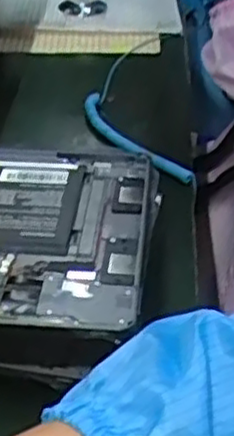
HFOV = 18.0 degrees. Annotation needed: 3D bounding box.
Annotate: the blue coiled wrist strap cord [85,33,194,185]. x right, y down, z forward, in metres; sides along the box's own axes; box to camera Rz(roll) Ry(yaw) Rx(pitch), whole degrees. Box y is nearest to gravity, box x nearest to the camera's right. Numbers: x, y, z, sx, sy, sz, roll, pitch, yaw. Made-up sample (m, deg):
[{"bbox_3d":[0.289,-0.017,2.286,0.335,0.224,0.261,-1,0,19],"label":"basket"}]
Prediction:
[{"bbox_3d":[0.015,-0.106,0.657,0.084,0.020,0.246,-2,38,1],"label":"blue coiled wrist strap cord"}]

